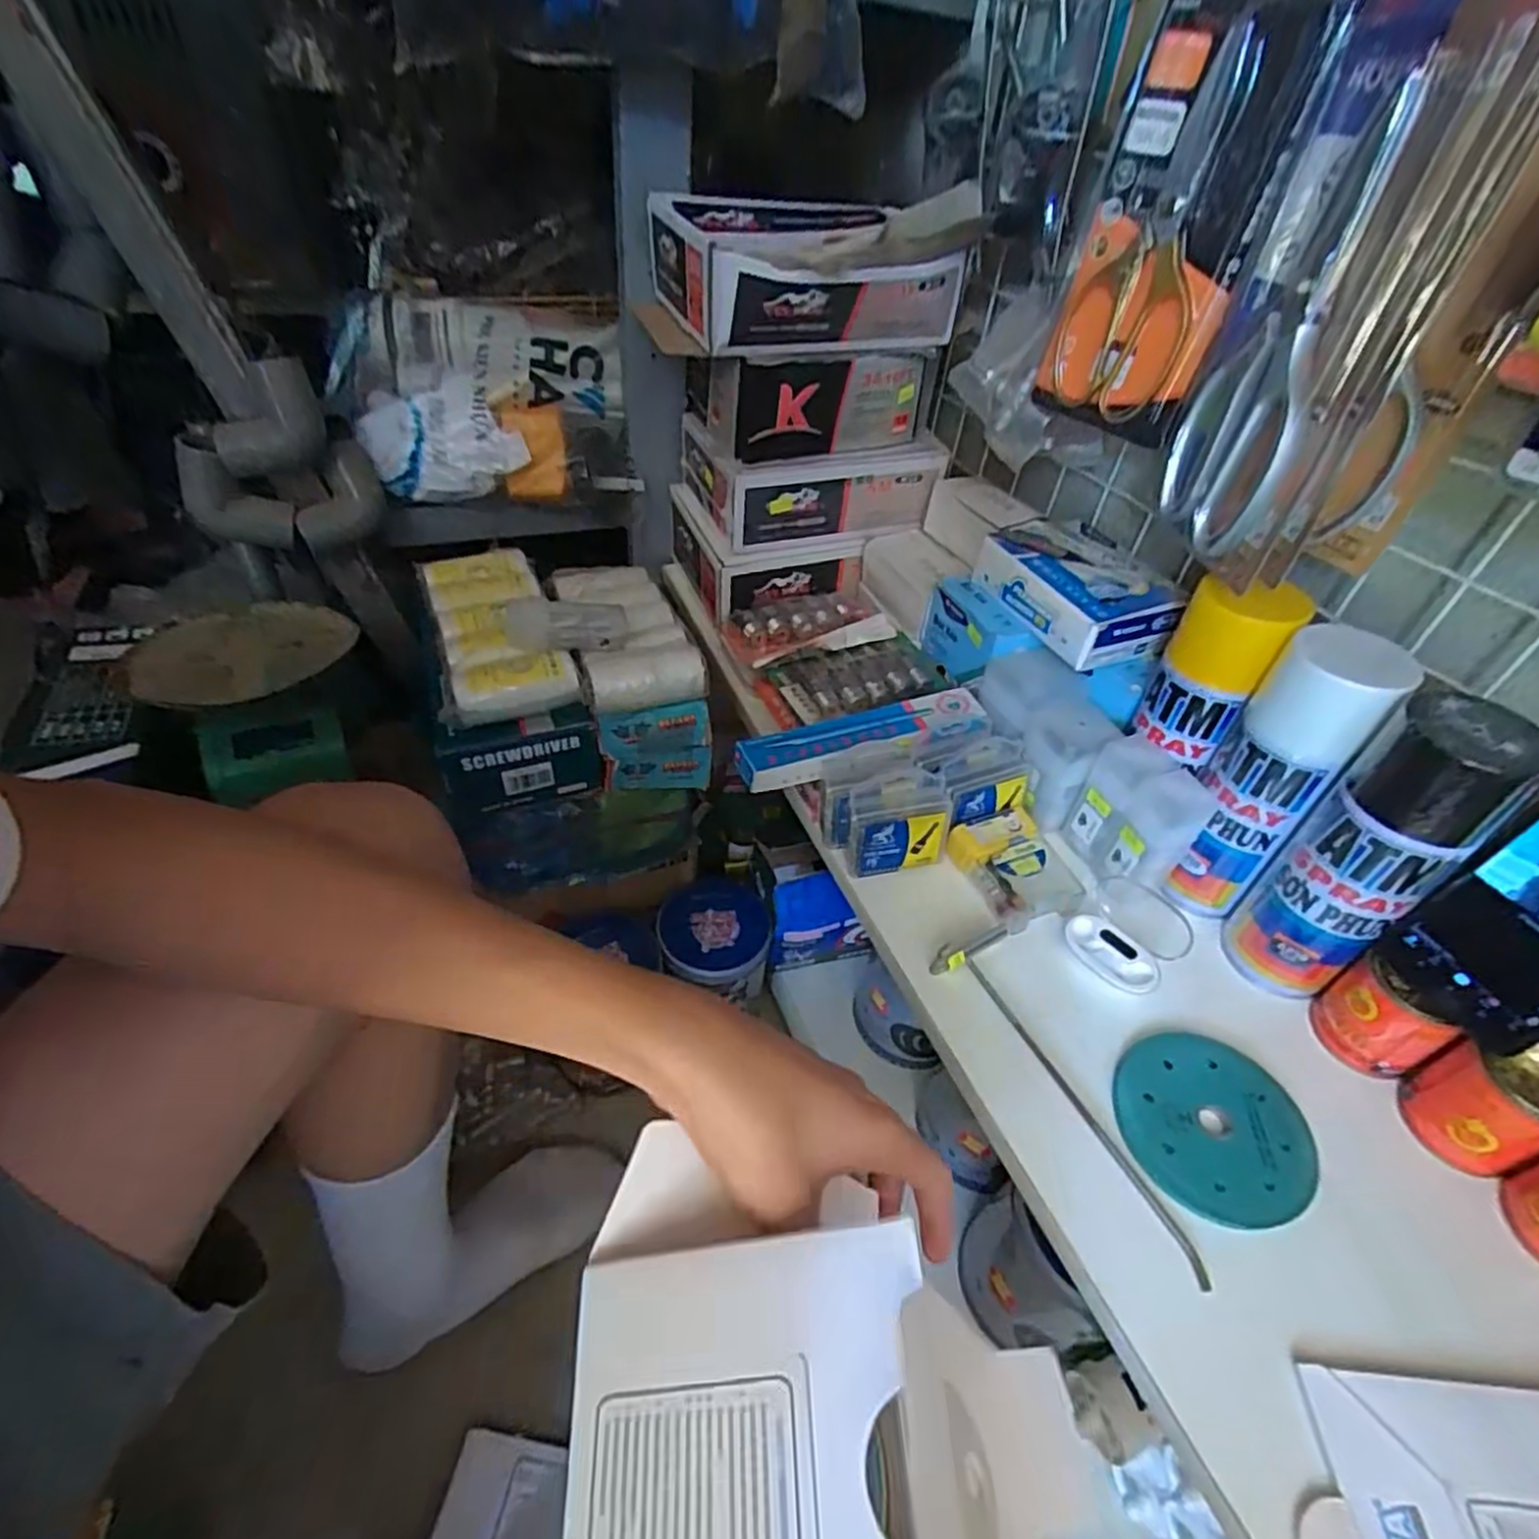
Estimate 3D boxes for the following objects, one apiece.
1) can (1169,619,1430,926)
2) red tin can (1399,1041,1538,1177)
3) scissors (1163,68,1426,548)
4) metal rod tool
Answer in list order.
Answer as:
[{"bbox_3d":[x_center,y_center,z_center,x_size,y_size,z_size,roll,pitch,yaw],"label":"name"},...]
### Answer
[{"bbox_3d":[0.310,0.008,0.461,0.057,0.195,0.055,21,44,15],"label":"can"},{"bbox_3d":[0.389,0.179,0.393,0.048,0.067,0.056,-10,45,-18],"label":"red tin can"},{"bbox_3d":[0.260,-0.214,0.377,0.020,0.189,0.093,7,42,0],"label":"scissors"},{"bbox_3d":[0.172,0.182,0.418,0.055,0.025,0.202,-14,46,-21],"label":"metal rod tool"}]

